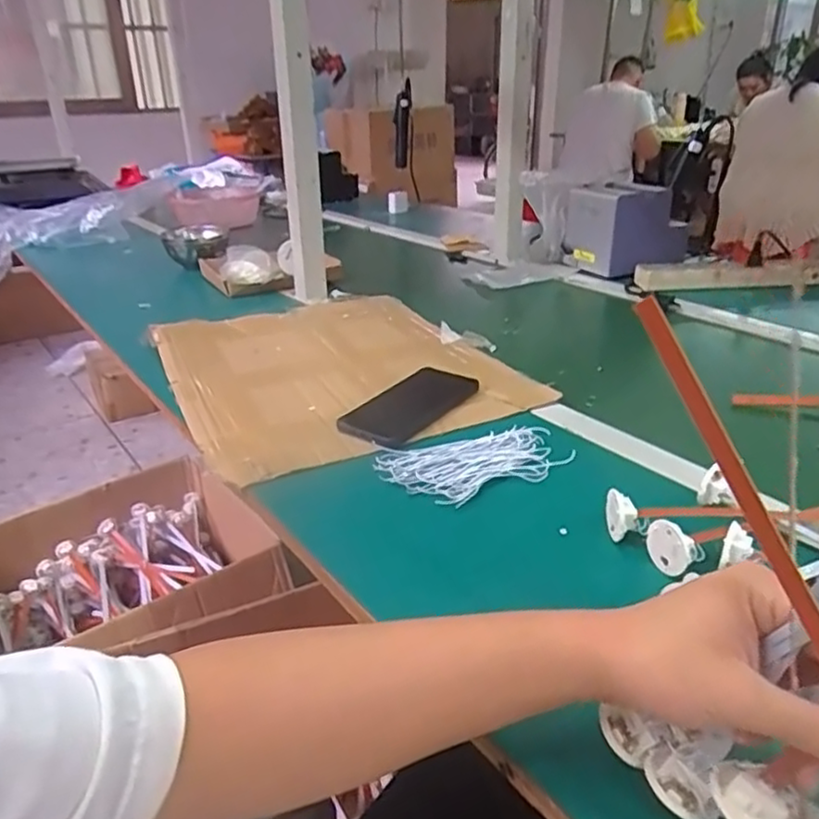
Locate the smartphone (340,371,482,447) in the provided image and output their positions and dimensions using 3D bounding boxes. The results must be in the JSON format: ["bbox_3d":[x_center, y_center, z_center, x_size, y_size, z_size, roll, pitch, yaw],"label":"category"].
[{"bbox_3d":[0.001,-0.007,0.722,0.084,0.011,0.164,18,31,34],"label":"smartphone"}]

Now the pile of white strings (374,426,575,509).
[{"bbox_3d":[0.060,0.047,0.625,0.173,0.015,0.102,-11,27,-20],"label":"pile of white strings"}]

